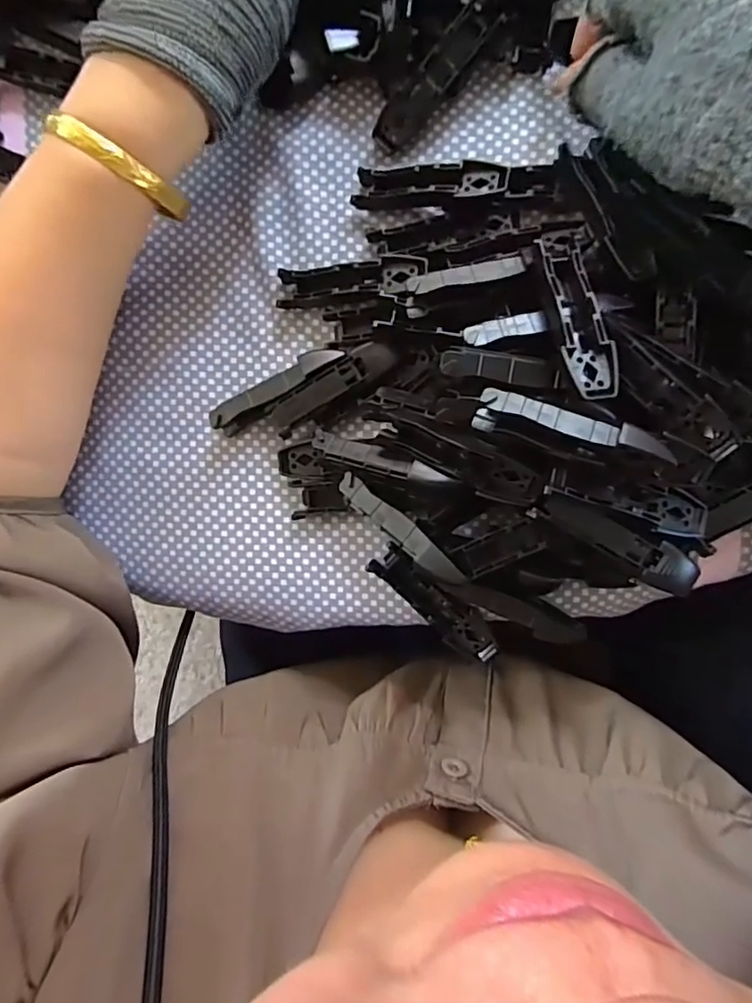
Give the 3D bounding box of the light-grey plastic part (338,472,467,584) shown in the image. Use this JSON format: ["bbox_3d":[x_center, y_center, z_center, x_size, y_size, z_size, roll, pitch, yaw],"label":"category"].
[{"bbox_3d":[0.010,0.012,0.240,0.067,0.005,0.011,41,96,25],"label":"light-grey plastic part"}]

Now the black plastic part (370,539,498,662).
[{"bbox_3d":[0.028,0.047,0.265,0.069,0.013,0.018,42,97,5],"label":"black plastic part"}]

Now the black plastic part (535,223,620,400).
[{"bbox_3d":[0.076,-0.071,0.214,0.019,0.007,0.070,-8,76,8],"label":"black plastic part"}]

